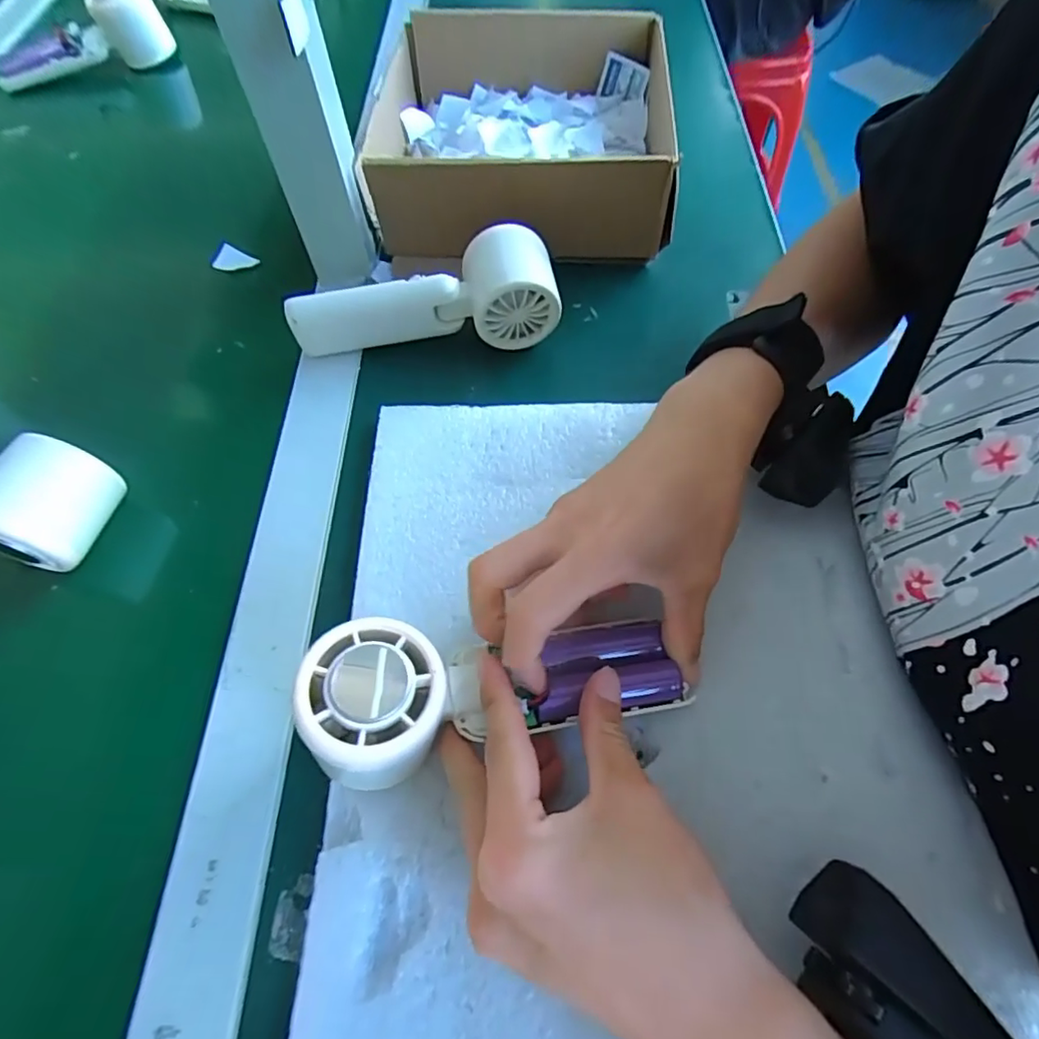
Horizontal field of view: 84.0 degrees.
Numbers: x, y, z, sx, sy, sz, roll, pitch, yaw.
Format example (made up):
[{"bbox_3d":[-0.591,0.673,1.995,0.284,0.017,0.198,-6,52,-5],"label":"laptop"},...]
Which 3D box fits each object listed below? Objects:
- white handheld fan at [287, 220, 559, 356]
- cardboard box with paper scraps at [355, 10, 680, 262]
[{"bbox_3d":[-0.060,-0.137,0.365,0.166,0.049,0.050,-10,61,-4],"label":"white handheld fan"},{"bbox_3d":[0.007,-0.291,0.438,0.213,0.075,0.237,3,61,3],"label":"cardboard box with paper scraps"}]

